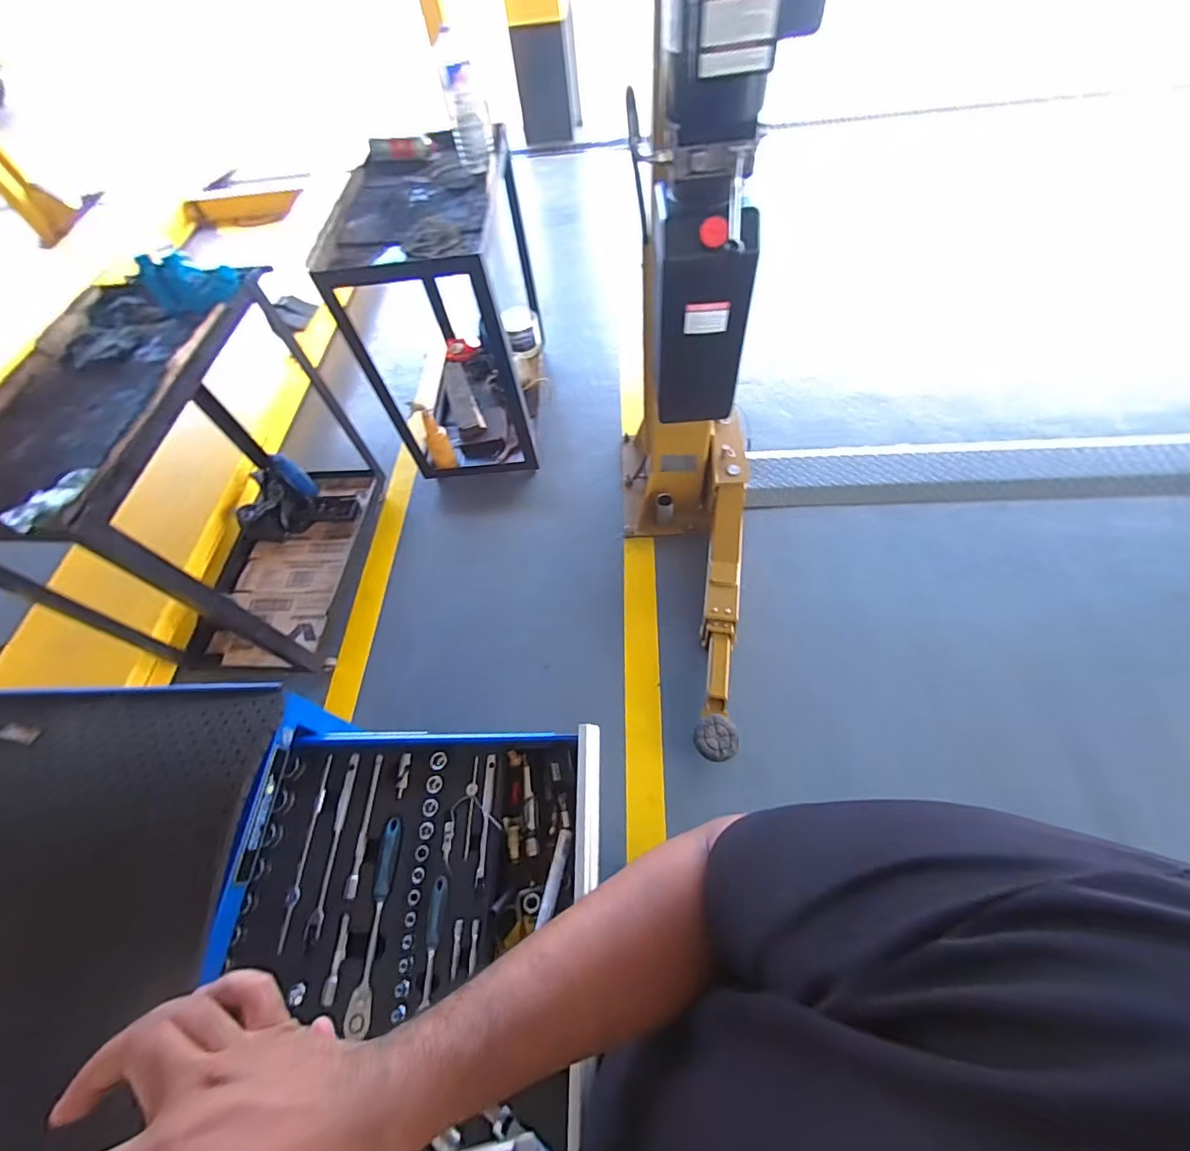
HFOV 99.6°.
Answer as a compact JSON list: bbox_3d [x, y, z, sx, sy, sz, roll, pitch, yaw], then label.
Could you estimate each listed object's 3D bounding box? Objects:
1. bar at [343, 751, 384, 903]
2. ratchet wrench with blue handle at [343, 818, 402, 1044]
[{"bbox_3d":[-0.265,0.283,0.577,0.014,0.010,0.148,-3,59,3],"label":"bar"},{"bbox_3d":[-0.228,0.355,0.522,0.024,0.016,0.181,-2,59,4],"label":"ratchet wrench with blue handle"}]

